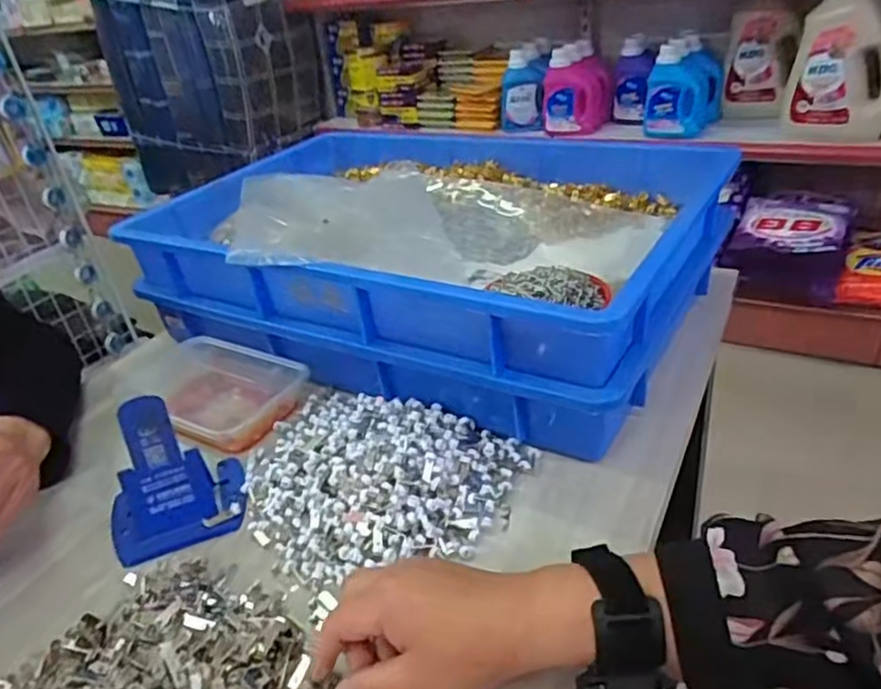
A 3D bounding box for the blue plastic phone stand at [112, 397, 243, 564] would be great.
[{"bbox_3d":[-0.208,0.094,0.510,0.104,0.093,0.087,-21,34,-23],"label":"blue plastic phone stand"}]

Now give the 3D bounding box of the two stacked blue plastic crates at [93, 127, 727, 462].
[{"bbox_3d":[-0.020,-0.106,0.716,0.546,0.138,0.374,12,37,30],"label":"two stacked blue plastic crates"}]

